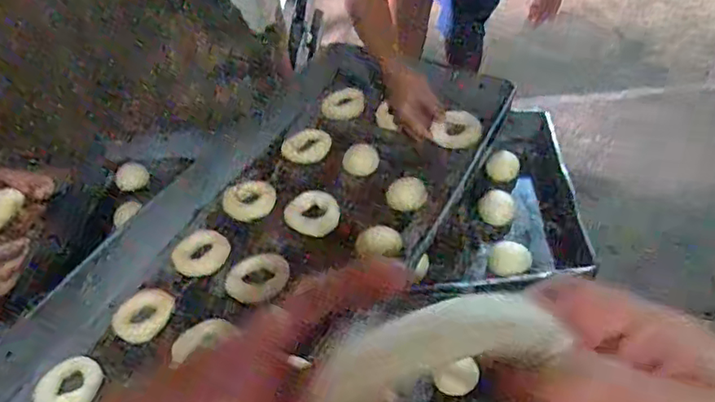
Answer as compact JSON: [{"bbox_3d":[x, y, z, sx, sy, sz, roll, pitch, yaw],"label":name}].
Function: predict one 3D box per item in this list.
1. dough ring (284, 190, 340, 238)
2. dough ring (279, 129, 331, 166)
[{"bbox_3d":[-0.064,0.020,0.885,0.077,0.020,0.071,34,73,21],"label":"dough ring"},{"bbox_3d":[-0.082,-0.089,0.973,0.079,0.024,0.079,-10,44,-3],"label":"dough ring"}]

